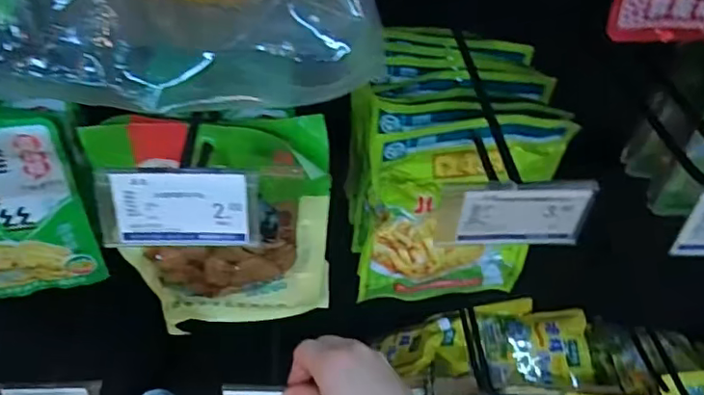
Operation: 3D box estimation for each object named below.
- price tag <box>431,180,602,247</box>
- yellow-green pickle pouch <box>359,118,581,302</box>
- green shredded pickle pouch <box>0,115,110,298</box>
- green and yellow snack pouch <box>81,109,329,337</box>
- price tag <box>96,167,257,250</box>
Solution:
[{"bbox_3d":[0.085,0.010,0.304,0.079,0.046,0.005,1,44,-3],"label":"price tag"},{"bbox_3d":[0.081,0.018,0.440,0.136,0.174,0.026,-8,45,-13],"label":"yellow-green pickle pouch"},{"bbox_3d":[-0.242,0.013,0.401,0.100,0.155,0.025,-1,44,-6],"label":"green shredded pickle pouch"},{"bbox_3d":[-0.091,0.027,0.419,0.148,0.190,0.039,-3,44,-8],"label":"green and yellow snack pouch"},{"bbox_3d":[-0.087,0.006,0.292,0.078,0.043,0.005,1,24,-4],"label":"price tag"}]

